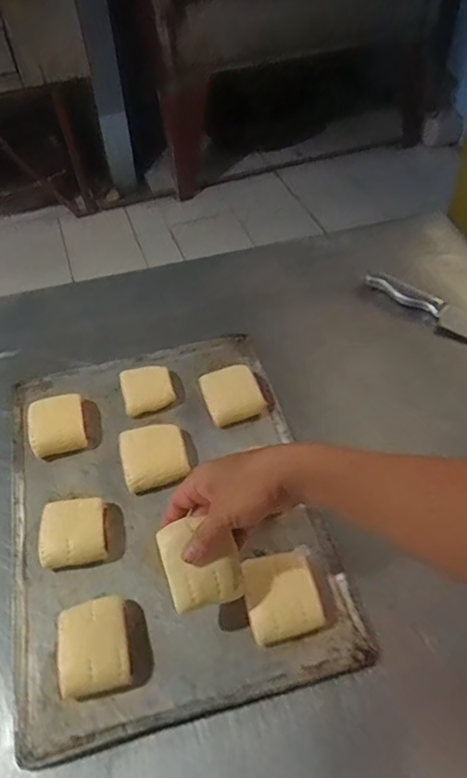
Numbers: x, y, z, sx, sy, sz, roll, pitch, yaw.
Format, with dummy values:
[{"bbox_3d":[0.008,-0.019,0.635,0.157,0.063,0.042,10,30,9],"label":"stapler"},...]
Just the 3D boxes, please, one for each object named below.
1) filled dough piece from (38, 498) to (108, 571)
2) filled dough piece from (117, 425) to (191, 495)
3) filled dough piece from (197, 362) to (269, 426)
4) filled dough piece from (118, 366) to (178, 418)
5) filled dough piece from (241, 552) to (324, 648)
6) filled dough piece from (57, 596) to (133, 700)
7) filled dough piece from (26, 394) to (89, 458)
[{"bbox_3d":[-0.169,0.155,0.594,0.068,0.030,0.073,-9,50,-3],"label":"filled dough piece"},{"bbox_3d":[-0.092,0.077,0.647,0.073,0.031,0.069,-14,50,-7],"label":"filled dough piece"},{"bbox_3d":[-0.002,0.004,0.705,0.070,0.022,0.073,-17,50,-10],"label":"filled dough piece"},{"bbox_3d":[-0.111,0.000,0.727,0.064,0.021,0.066,-15,50,-8],"label":"filled dough piece"},{"bbox_3d":[0.046,0.200,0.540,0.070,0.031,0.075,-13,50,-6],"label":"filled dough piece"},{"bbox_3d":[-0.127,0.238,0.516,0.062,0.031,0.079,-13,50,-6],"label":"filled dough piece"},{"bbox_3d":[-0.217,0.042,0.680,0.071,0.040,0.074,-13,50,-7],"label":"filled dough piece"}]

